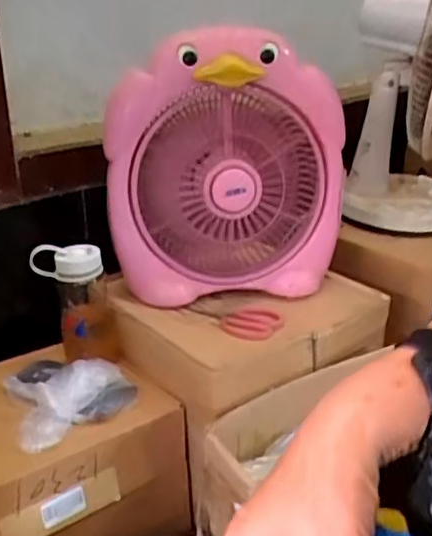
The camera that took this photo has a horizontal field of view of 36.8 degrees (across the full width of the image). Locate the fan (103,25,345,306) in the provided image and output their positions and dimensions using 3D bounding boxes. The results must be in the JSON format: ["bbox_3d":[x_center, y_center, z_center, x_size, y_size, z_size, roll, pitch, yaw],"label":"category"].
[{"bbox_3d":[0.007,-0.143,0.915,0.319,0.327,0.184,-2,24,-4],"label":"fan"}]

